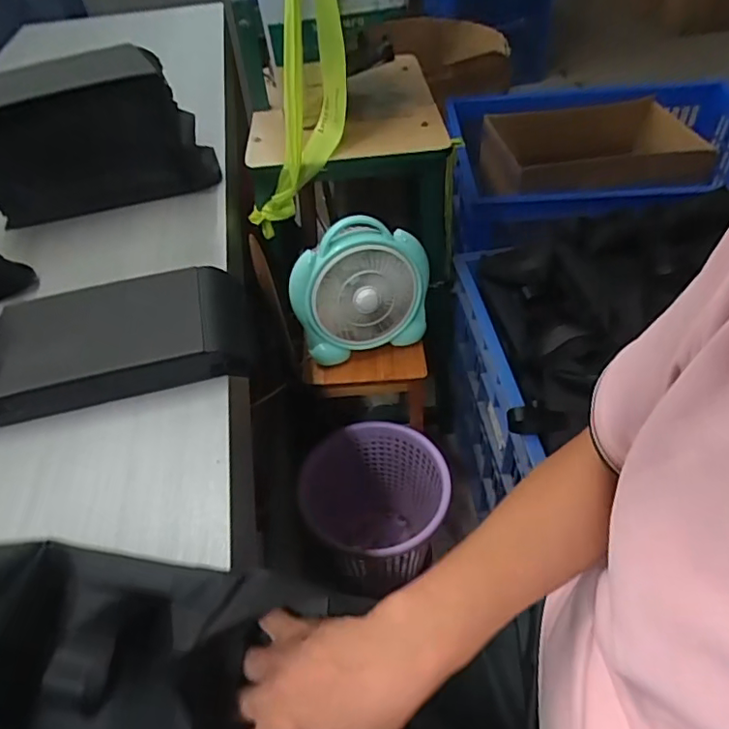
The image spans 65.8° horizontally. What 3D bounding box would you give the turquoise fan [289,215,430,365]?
[{"bbox_3d":[-0.005,-0.119,0.955,0.227,0.216,0.090,-2,45,3],"label":"turquoise fan"}]

